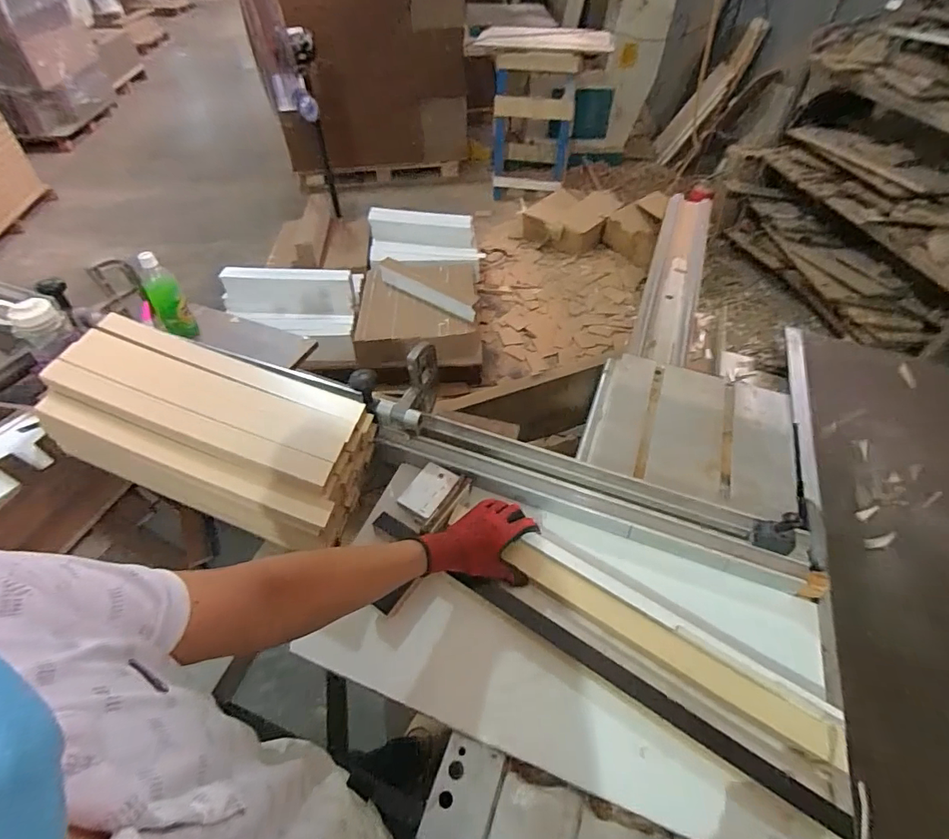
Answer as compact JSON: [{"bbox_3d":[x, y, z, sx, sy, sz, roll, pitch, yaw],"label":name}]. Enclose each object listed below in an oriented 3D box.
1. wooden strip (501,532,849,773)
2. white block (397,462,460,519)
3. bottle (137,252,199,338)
[{"bbox_3d":[0.249,0.287,0.637,0.441,0.016,0.064,28,53,21],"label":"wooden strip"},{"bbox_3d":[-0.074,0.114,0.776,0.067,0.011,0.094,25,53,20],"label":"white block"},{"bbox_3d":[-0.694,-0.278,1.068,0.066,0.190,0.063,-29,55,-24],"label":"bottle"}]

